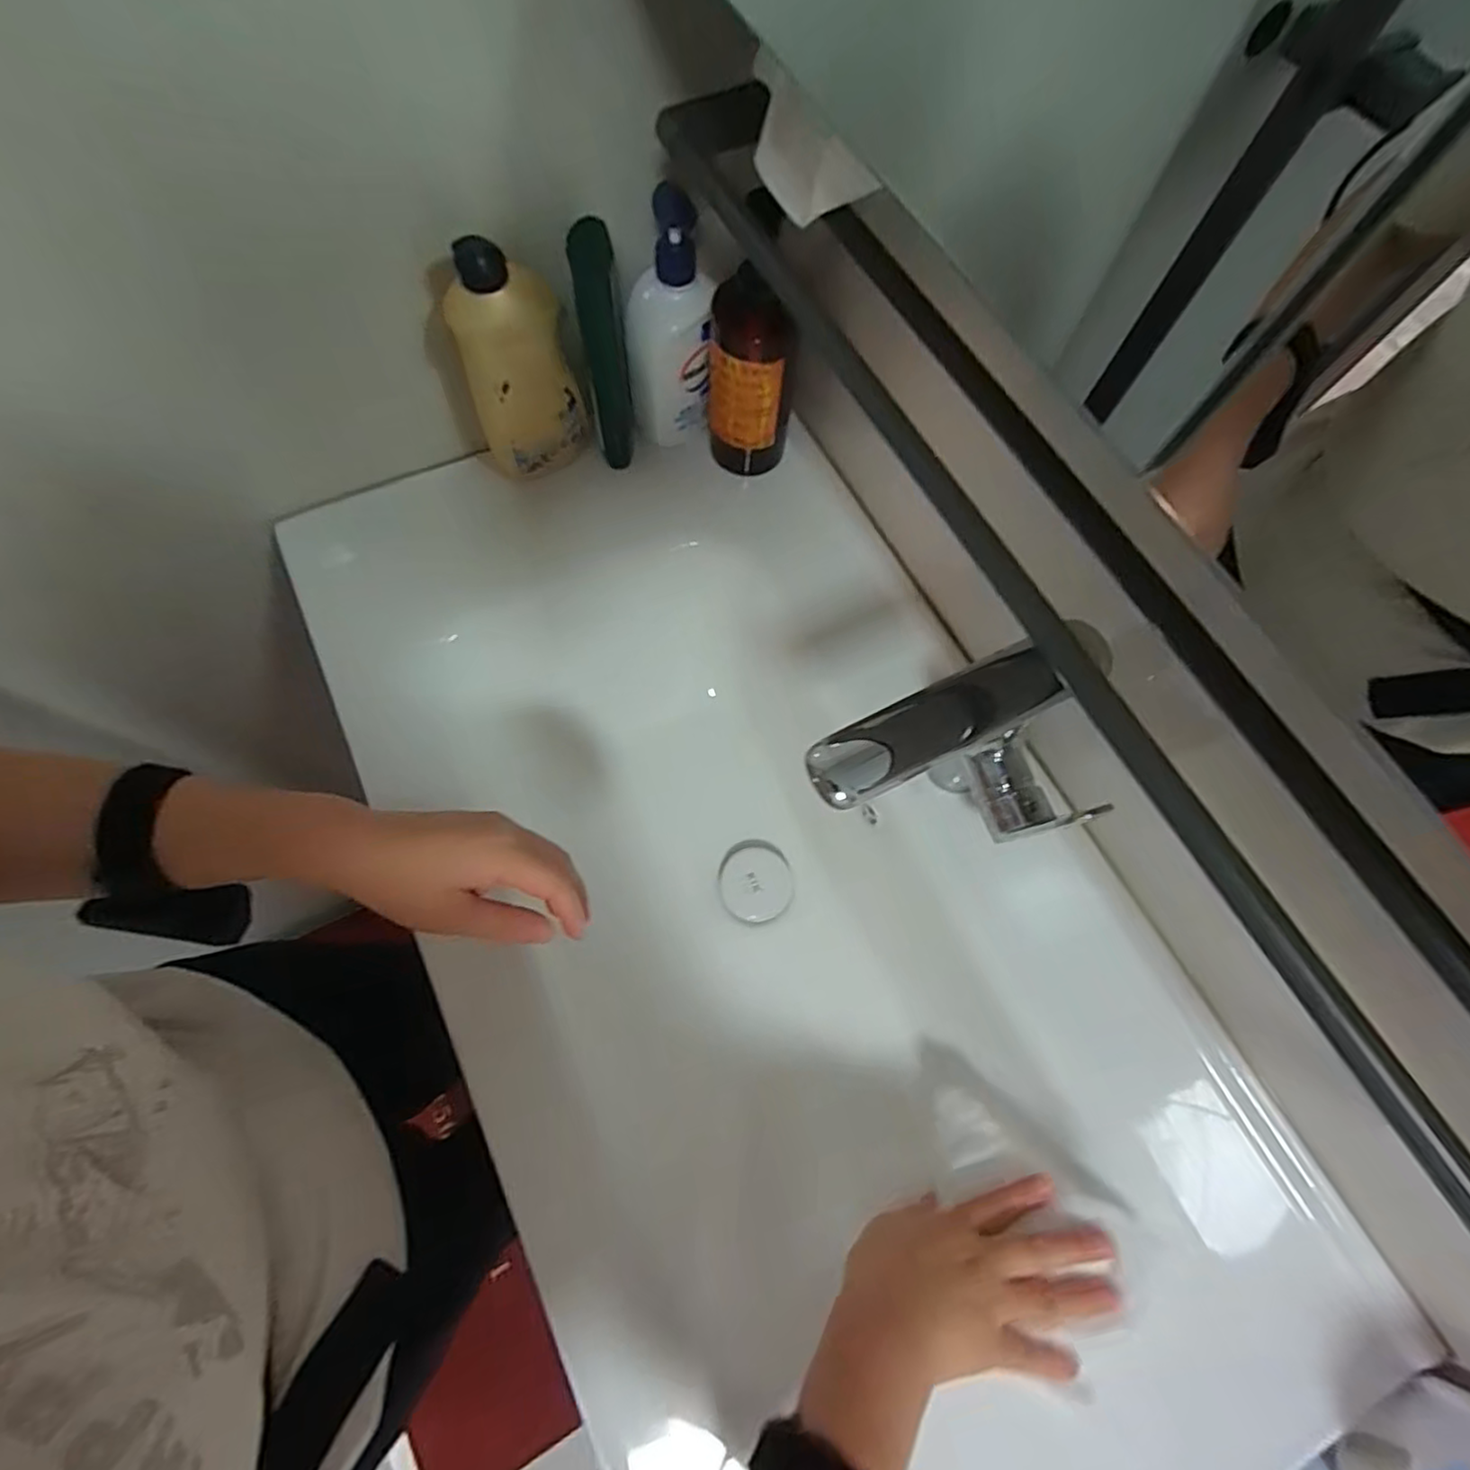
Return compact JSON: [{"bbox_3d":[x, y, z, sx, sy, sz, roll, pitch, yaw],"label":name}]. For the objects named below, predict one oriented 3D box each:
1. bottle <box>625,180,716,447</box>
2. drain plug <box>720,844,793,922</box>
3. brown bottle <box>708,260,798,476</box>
[{"bbox_3d":[-0.057,-0.325,0.542,0.064,0.175,0.060,34,72,9],"label":"bottle"},{"bbox_3d":[0.020,0.139,0.623,0.065,0.021,0.066,1,70,-2],"label":"drain plug"},{"bbox_3d":[0.013,-0.296,0.563,0.072,0.158,0.053,4,70,-1],"label":"brown bottle"}]

